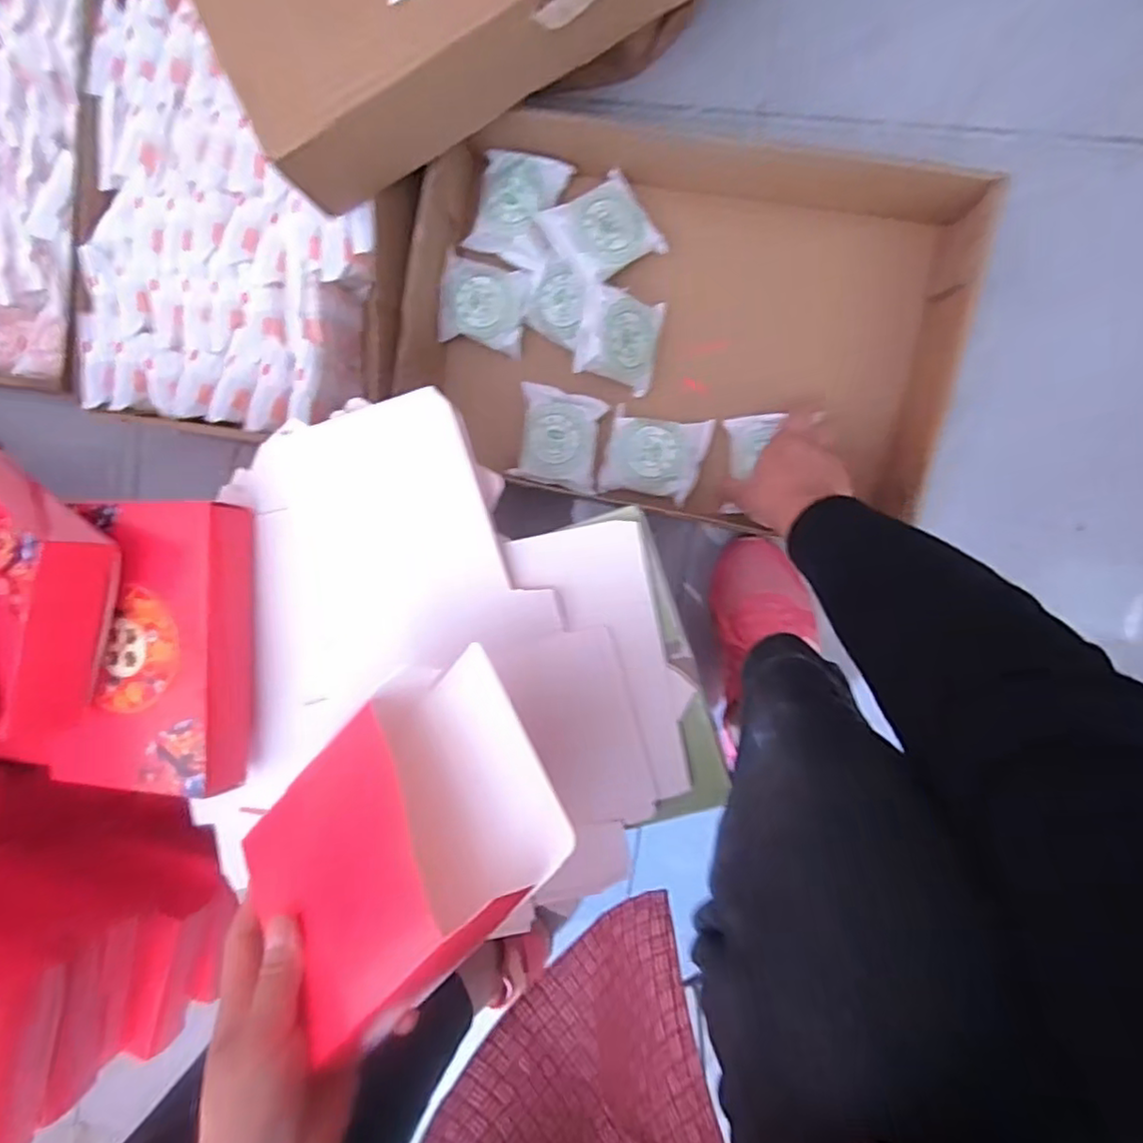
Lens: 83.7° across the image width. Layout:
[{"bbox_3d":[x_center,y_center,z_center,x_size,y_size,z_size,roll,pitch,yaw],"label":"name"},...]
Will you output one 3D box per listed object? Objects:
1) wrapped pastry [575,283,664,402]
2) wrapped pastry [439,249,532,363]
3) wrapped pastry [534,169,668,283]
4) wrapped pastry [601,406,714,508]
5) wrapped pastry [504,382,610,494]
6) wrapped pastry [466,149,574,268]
[{"bbox_3d":[0.046,-0.210,0.576,0.086,0.025,0.077,10,97,-35],"label":"wrapped pastry"},{"bbox_3d":[-0.084,-0.253,0.602,0.082,0.025,0.077,14,96,7],"label":"wrapped pastry"},{"bbox_3d":[0.029,-0.305,0.570,0.086,0.024,0.081,-33,96,-10],"label":"wrapped pastry"},{"bbox_3d":[0.078,-0.107,0.589,0.089,0.021,0.078,13,96,7],"label":"wrapped pastry"},{"bbox_3d":[-0.013,-0.126,0.600,0.082,0.021,0.087,14,96,7],"label":"wrapped pastry"},{"bbox_3d":[-0.052,-0.333,0.587,0.080,0.025,0.087,16,96,7],"label":"wrapped pastry"}]

